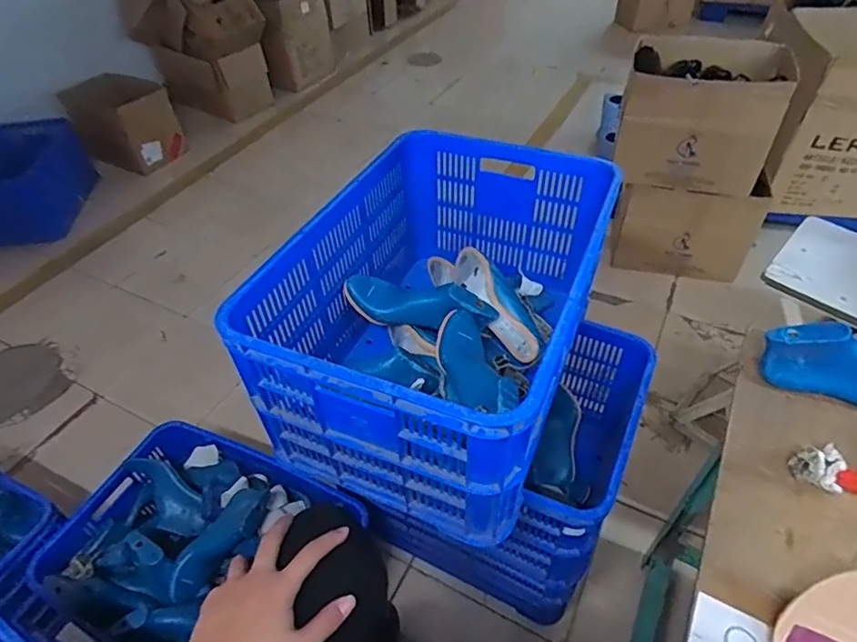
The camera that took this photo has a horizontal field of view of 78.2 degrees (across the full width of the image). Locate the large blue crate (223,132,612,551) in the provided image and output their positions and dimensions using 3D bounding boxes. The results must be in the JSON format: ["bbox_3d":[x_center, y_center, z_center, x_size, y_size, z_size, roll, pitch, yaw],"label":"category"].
[{"bbox_3d":[0.038,-0.034,0.889,0.413,0.309,0.605,16,49,18],"label":"large blue crate"}]

